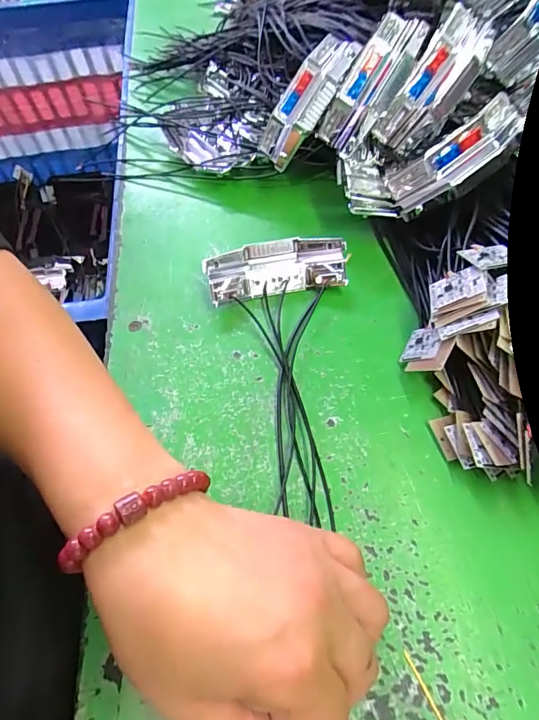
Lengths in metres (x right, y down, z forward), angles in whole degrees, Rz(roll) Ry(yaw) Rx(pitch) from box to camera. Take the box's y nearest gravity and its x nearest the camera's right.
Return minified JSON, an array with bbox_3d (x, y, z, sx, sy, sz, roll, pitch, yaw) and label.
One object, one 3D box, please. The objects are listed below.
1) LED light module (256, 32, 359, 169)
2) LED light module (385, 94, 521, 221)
[{"bbox_3d":[0.027,-0.191,0.329,0.018,0.095,0.038,3,41,-52],"label":"LED light module"},{"bbox_3d":[0.125,-0.138,0.297,0.095,0.023,0.034,-36,59,15],"label":"LED light module"}]

